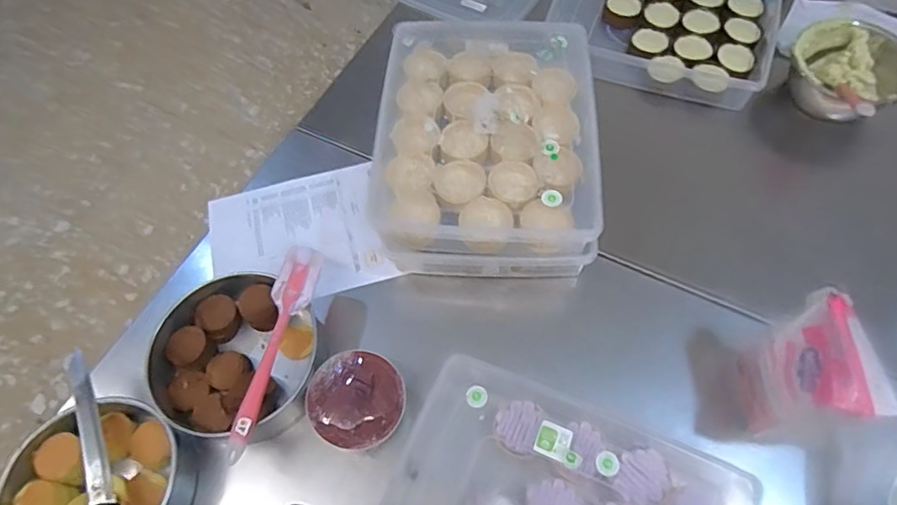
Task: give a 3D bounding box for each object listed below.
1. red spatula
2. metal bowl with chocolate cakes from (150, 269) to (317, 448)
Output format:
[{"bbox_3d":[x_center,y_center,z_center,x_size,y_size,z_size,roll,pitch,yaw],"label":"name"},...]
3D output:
[{"bbox_3d":[-0.206,0.110,0.636,0.048,0.017,0.261,8,63,6],"label":"red spatula"},{"bbox_3d":[-0.262,0.135,0.673,0.203,0.074,0.191,-1,62,1],"label":"metal bowl with chocolate cakes"}]

